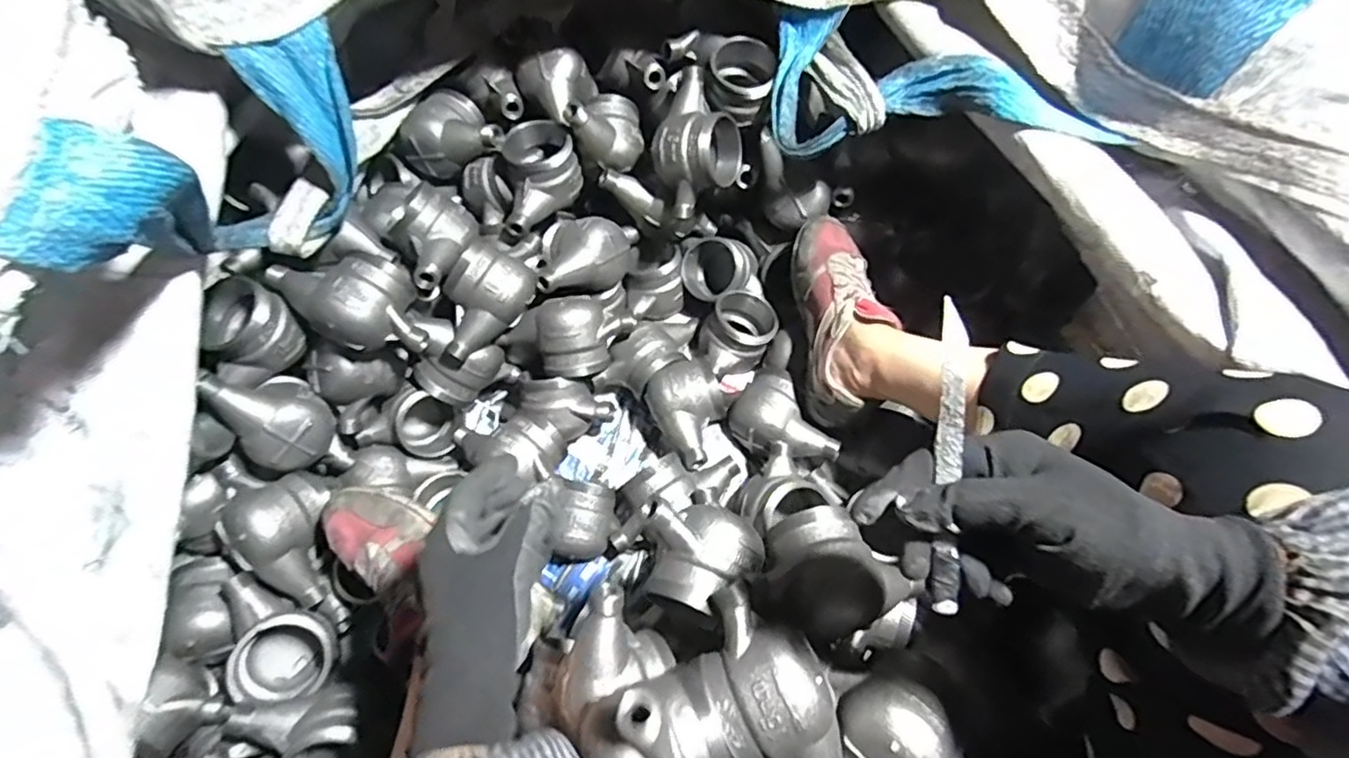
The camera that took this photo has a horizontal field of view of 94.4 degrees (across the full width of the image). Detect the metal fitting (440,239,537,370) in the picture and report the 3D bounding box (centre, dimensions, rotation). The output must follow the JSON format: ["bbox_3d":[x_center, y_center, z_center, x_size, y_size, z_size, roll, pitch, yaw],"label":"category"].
[{"bbox_3d":[-0.225,-0.085,0.703,0.141,0.068,0.088,-46,108,-2],"label":"metal fitting"}]

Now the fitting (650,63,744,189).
[{"bbox_3d":[0.031,-0.273,0.704,0.094,0.069,0.102,31,71,16],"label":"fitting"}]

